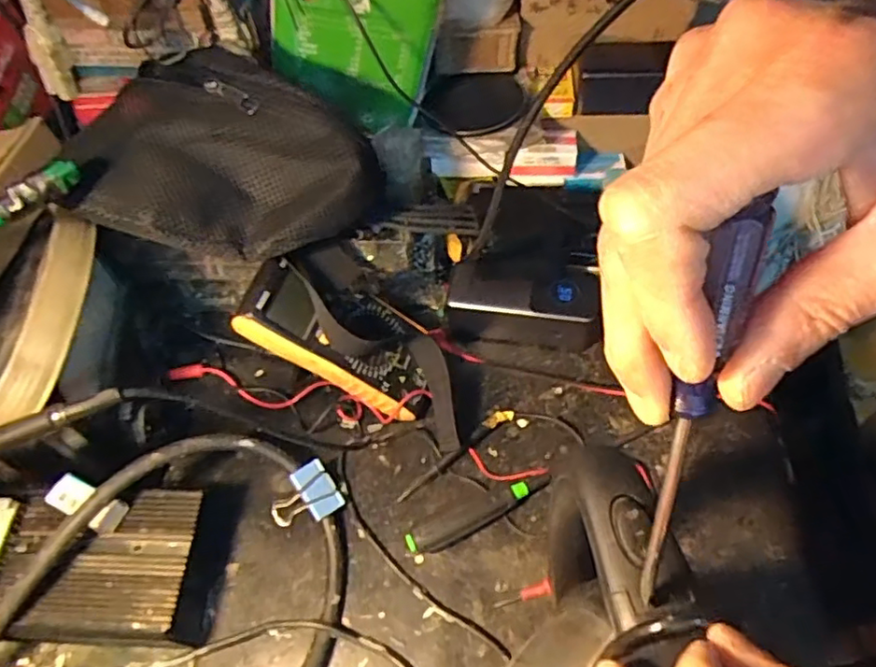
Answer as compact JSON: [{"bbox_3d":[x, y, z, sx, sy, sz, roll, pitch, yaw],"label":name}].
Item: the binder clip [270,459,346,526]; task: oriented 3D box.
[{"bbox_3d":[-0.105,0.131,0.483,0.048,0.025,0.043,-34,81,-33],"label":"binder clip"}]

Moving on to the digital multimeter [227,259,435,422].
[{"bbox_3d":[-0.073,0.000,0.501,0.170,0.043,0.085,31,54,-25],"label":"digital multimeter"}]

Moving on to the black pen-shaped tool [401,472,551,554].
[{"bbox_3d":[0.032,0.136,0.470,0.118,0.024,0.023,-25,58,-12],"label":"black pen-shaped tool"}]

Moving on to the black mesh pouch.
[{"bbox_3d":[-0.150,-0.129,0.439,0.196,0.078,0.134,-14,56,-5],"label":"black mesh pouch"}]

